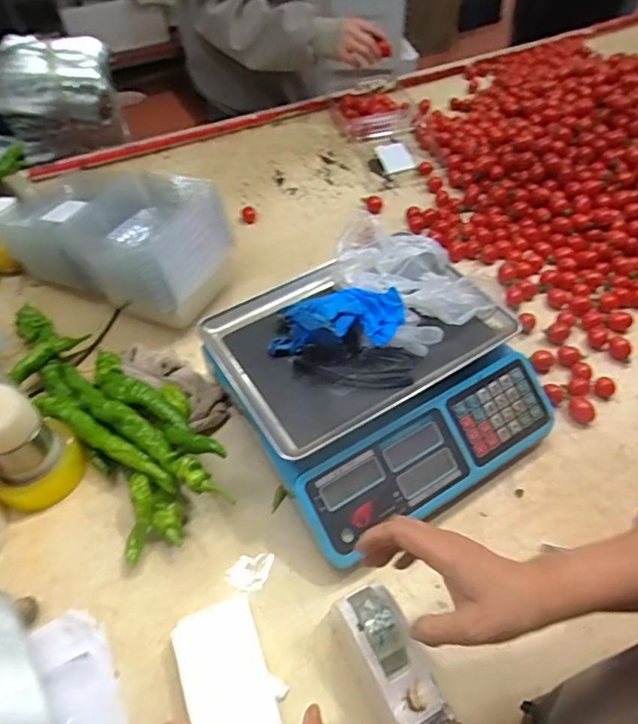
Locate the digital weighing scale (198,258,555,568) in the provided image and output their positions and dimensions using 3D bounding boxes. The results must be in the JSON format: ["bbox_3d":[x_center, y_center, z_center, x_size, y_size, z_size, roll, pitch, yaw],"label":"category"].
[{"bbox_3d":[0.066,0.021,0.656,0.334,0.122,0.327,-29,55,-18],"label":"digital weighing scale"}]

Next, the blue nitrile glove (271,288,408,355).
[{"bbox_3d":[0.022,-0.050,0.615,0.157,0.050,0.079,0,51,4],"label":"blue nitrile glove"}]

